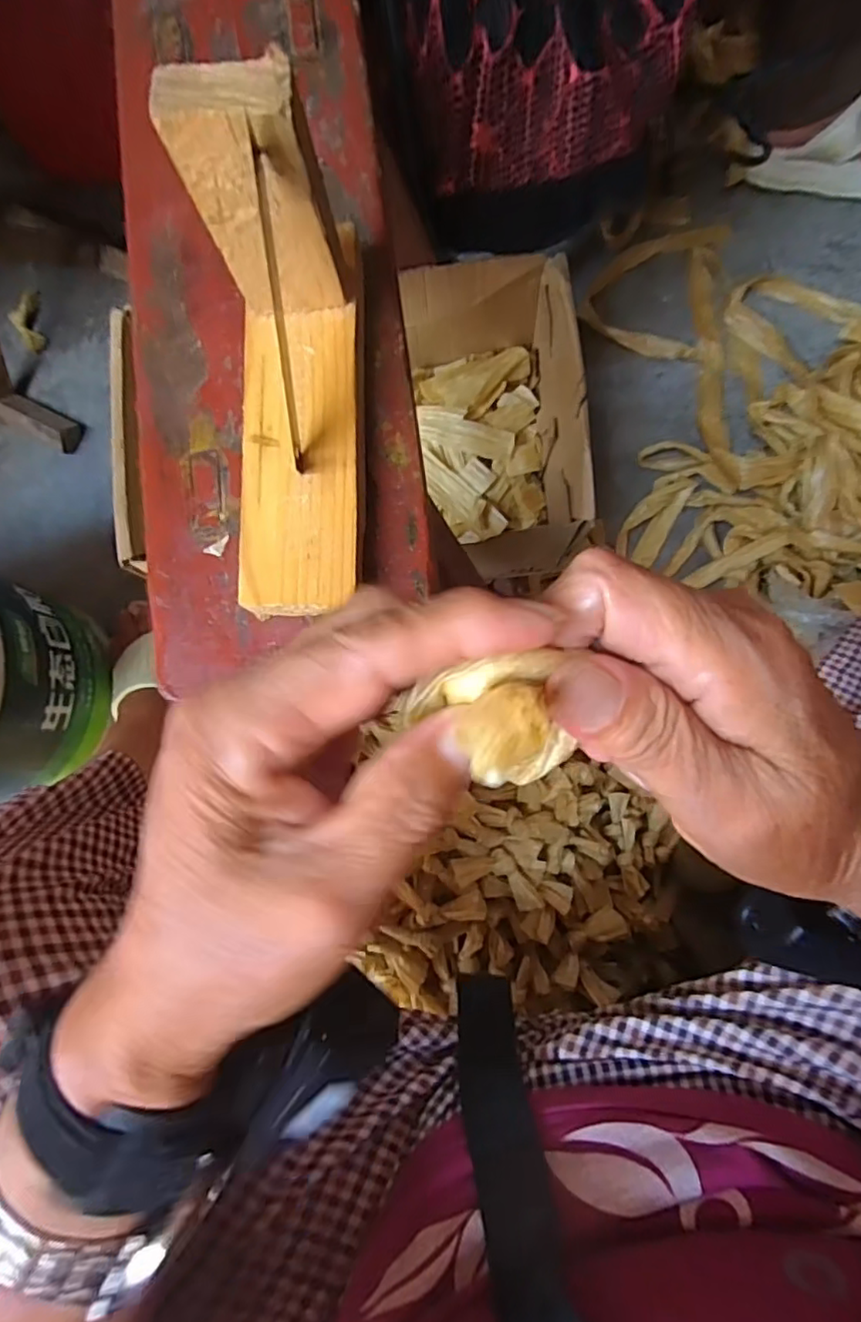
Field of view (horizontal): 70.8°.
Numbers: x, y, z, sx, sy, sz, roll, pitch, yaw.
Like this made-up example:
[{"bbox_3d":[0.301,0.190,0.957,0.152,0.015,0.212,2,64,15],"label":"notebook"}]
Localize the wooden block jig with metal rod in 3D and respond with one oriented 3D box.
[{"bbox_3d":[-0.051,-0.096,0.202,0.047,0.085,0.149,-2,85,2],"label":"wooden block jig with metal rod"}]

